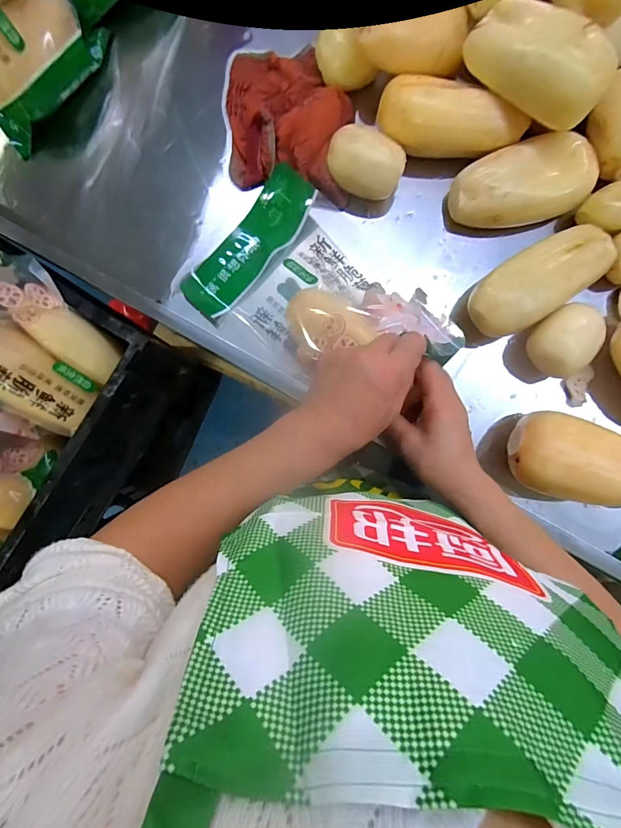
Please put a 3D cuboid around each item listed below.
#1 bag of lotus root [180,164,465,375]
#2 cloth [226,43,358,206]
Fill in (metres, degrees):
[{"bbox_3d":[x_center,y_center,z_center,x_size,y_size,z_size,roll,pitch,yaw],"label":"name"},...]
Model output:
[{"bbox_3d":[0.010,-0.130,0.447,0.282,0.088,0.188,40,90,1],"label":"bag of lotus root"},{"bbox_3d":[-0.024,-0.343,0.469,0.151,0.047,0.193,-1,90,1],"label":"cloth"}]

